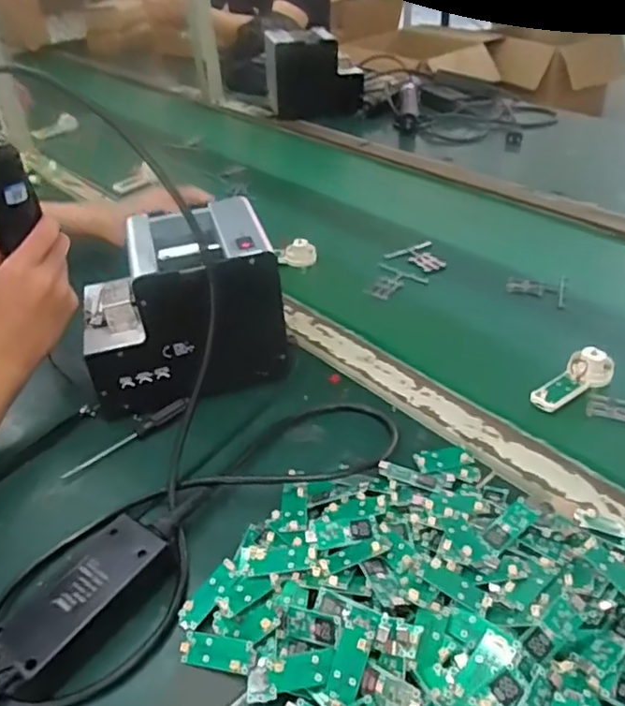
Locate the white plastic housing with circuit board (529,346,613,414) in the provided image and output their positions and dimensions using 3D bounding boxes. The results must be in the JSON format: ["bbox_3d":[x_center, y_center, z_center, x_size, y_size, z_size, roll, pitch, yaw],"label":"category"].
[{"bbox_3d":[0.242,0.027,0.577,0.086,0.034,0.034,-29,44,-28],"label":"white plastic housing with circuit board"}]

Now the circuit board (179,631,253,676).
[{"bbox_3d":[-0.062,0.193,0.399,0.049,0.005,0.020,-1,51,21],"label":"circuit board"}]

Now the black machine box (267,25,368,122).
[{"bbox_3d":[0.004,-0.544,1.217,0.190,0.144,0.068,-3,38,3],"label":"black machine box"}]

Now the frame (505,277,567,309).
[{"bbox_3d":[0.264,-0.075,0.733,0.066,0.009,0.056,9,41,17],"label":"frame"}]

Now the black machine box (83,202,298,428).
[{"bbox_3d":[-0.127,-0.039,0.591,0.178,0.139,0.132,-18,40,-16],"label":"black machine box"}]

